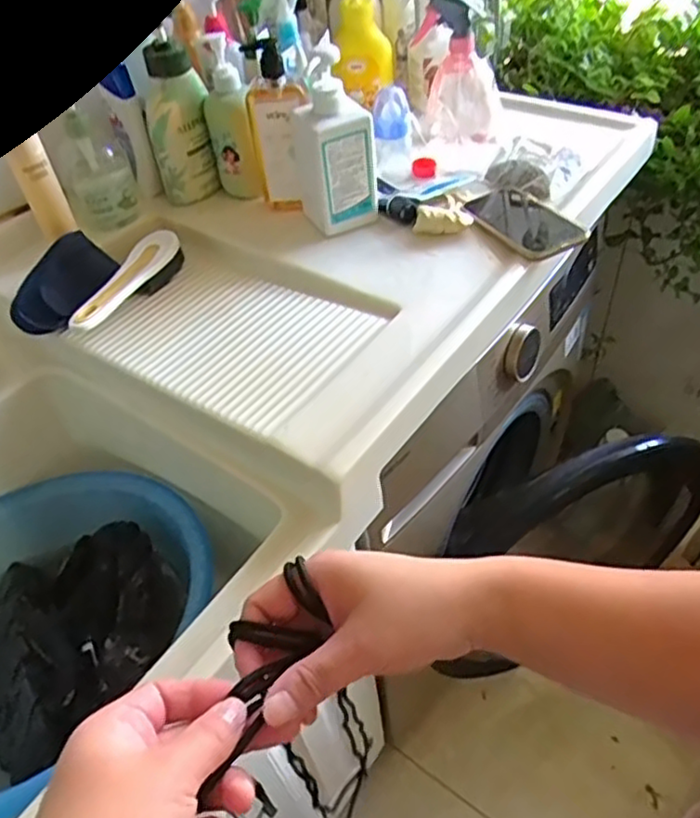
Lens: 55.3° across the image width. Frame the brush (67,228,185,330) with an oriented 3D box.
[{"bbox_3d":[-0.256,-0.143,0.763,0.051,0.039,0.191,15,51,19],"label":"brush"}]

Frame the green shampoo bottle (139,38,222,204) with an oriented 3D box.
[{"bbox_3d":[-0.211,-0.349,0.826,0.079,0.174,0.051,-13,48,-6],"label":"green shampoo bottle"}]

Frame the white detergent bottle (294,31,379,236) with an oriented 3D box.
[{"bbox_3d":[-0.017,-0.300,0.751,0.078,0.180,0.076,-19,48,-11],"label":"white detergent bottle"}]

